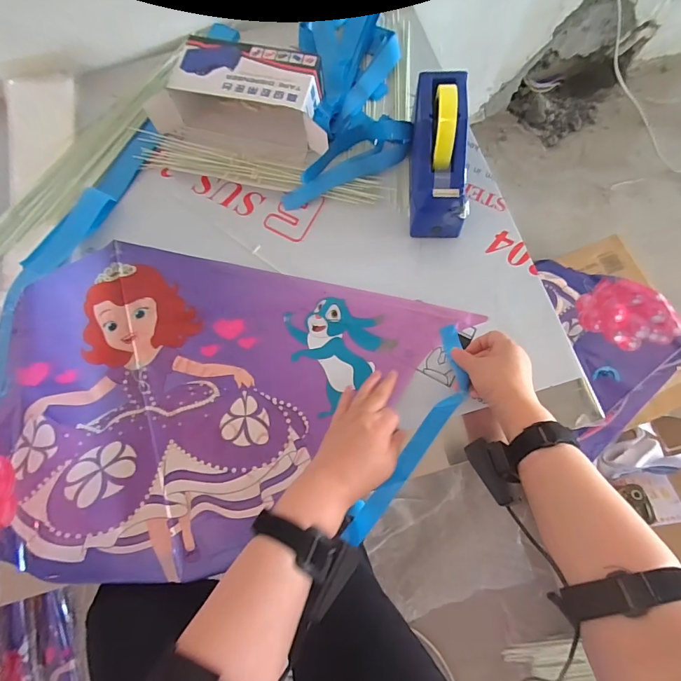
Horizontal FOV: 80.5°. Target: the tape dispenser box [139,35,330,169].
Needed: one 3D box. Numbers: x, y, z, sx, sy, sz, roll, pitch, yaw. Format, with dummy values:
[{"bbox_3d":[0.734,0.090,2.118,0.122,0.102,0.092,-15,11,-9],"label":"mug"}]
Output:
[{"bbox_3d":[-0.145,-0.370,0.622,0.267,0.081,0.141,12,77,6],"label":"tape dispenser box"}]

